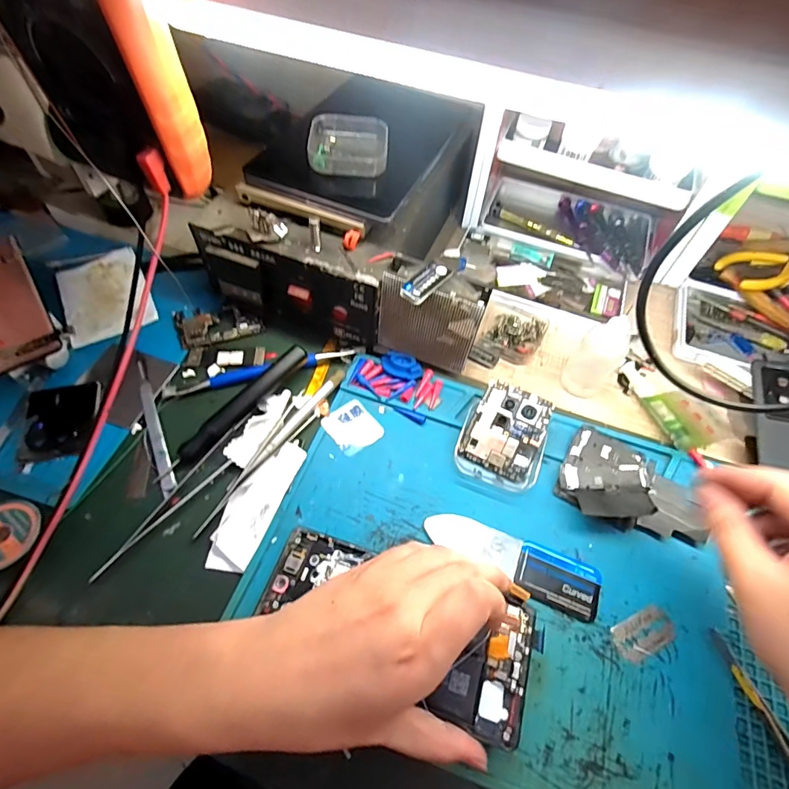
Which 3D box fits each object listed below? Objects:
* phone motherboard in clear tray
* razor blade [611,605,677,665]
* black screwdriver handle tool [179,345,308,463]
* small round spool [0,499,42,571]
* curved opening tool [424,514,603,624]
[{"bbox_3d":[0.084,0.032,0.332,0.062,0.029,0.069,20,59,10],"label":"phone motherboard in clear tray"},{"bbox_3d":[0.160,0.151,0.275,0.041,0.004,0.022,-20,60,-15],"label":"razor blade"},{"bbox_3d":[-0.116,0.005,0.339,0.014,0.020,0.120,35,62,18],"label":"black screwdriver handle tool"},{"bbox_3d":[-0.251,0.089,0.281,0.042,0.013,0.046,1,57,-2],"label":"small round spool"},{"bbox_3d":[0.080,0.111,0.296,0.119,0.004,0.035,22,59,11],"label":"curved opening tool"}]

